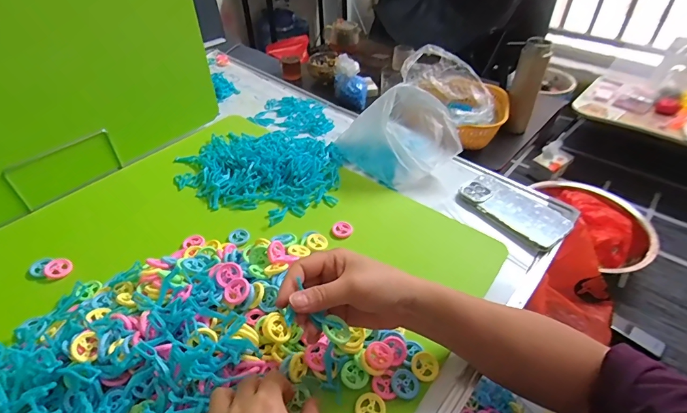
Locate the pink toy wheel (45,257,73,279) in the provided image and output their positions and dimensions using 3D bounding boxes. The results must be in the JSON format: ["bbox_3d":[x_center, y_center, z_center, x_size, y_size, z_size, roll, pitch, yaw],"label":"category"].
[{"bbox_3d":[-0.372,0.081,0.497,0.029,0.009,0.031,0,41,0],"label":"pink toy wheel"}]

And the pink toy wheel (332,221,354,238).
[{"bbox_3d":[-0.001,0.034,0.568,0.030,0.010,0.026,2,41,3],"label":"pink toy wheel"}]

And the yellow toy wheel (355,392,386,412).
[{"bbox_3d":[0.027,0.202,0.381,0.030,0.004,0.031,0,41,0],"label":"yellow toy wheel"}]

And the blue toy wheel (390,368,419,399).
[{"bbox_3d":[0.065,0.186,0.399,0.028,0.004,0.030,0,41,0],"label":"blue toy wheel"}]

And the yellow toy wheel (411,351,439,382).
[{"bbox_3d":[0.088,0.173,0.413,0.030,0.004,0.030,0,41,0],"label":"yellow toy wheel"}]

